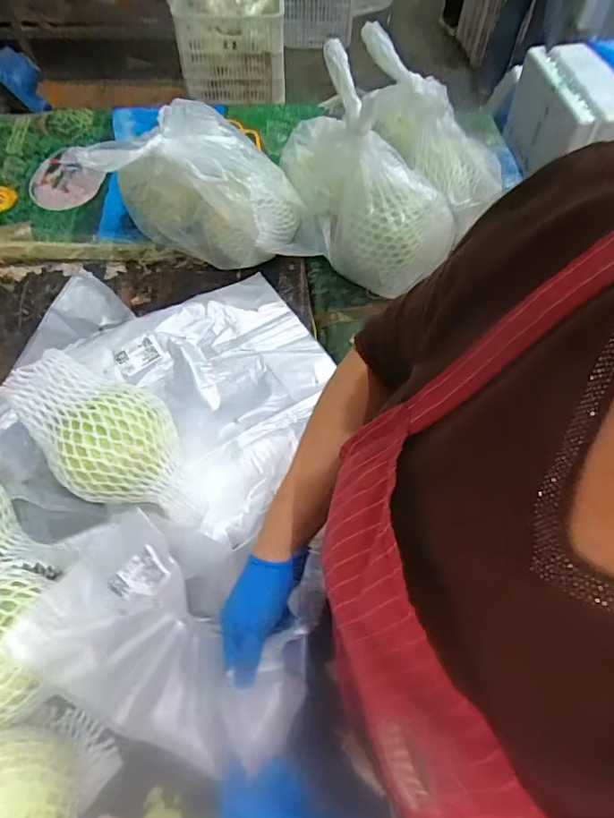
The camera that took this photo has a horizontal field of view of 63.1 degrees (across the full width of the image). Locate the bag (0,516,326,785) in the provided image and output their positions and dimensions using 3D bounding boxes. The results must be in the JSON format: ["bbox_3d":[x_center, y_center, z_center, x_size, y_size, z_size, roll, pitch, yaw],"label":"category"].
[{"bbox_3d":[-0.107,0.183,0.440,0.226,0.123,0.187,13,60,4],"label":"bag"}]

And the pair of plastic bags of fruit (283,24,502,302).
[{"bbox_3d":[0.132,-0.385,0.772,0.278,0.222,0.286,41,66,19],"label":"pair of plastic bags of fruit"}]

